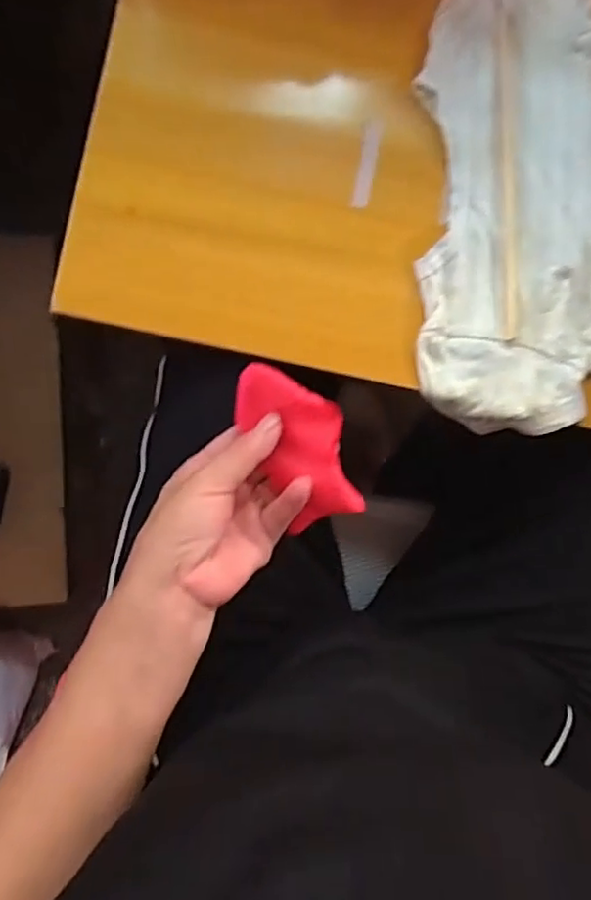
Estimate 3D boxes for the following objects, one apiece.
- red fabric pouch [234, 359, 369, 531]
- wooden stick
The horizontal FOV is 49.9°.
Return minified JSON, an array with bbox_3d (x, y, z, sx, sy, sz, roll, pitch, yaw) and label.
[{"bbox_3d":[0.002,-0.004,0.380,0.055,0.006,0.102,-21,95,14],"label":"red fabric pouch"},{"bbox_3d":[0.145,-0.187,0.431,0.009,0.004,0.221,0,88,-6],"label":"wooden stick"}]

